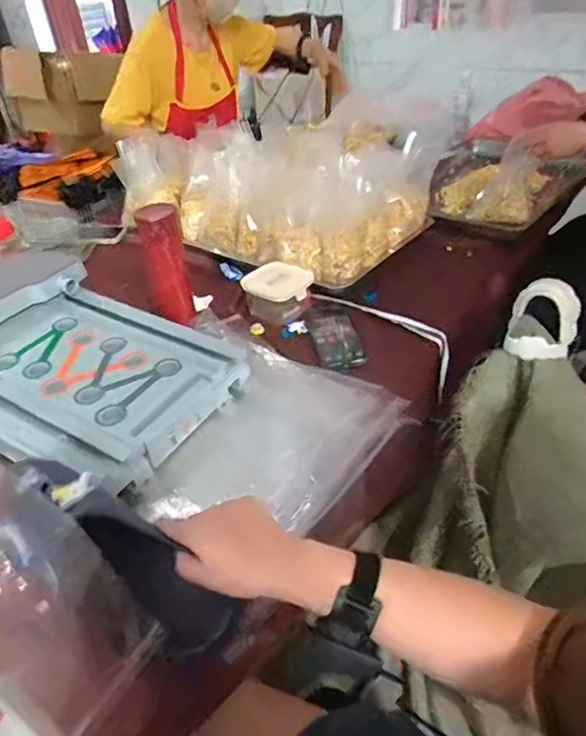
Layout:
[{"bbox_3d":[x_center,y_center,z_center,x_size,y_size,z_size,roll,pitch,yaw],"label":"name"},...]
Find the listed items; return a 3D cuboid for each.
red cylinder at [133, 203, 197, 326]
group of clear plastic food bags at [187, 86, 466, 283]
[{"bbox_3d":[-0.204,-0.168,0.842,0.065,0.194,0.072,-12,39,-10],"label":"red cylinder"},{"bbox_3d":[-0.002,-0.394,1.135,0.554,0.166,0.398,28,48,34],"label":"group of clear plastic food bags"}]

